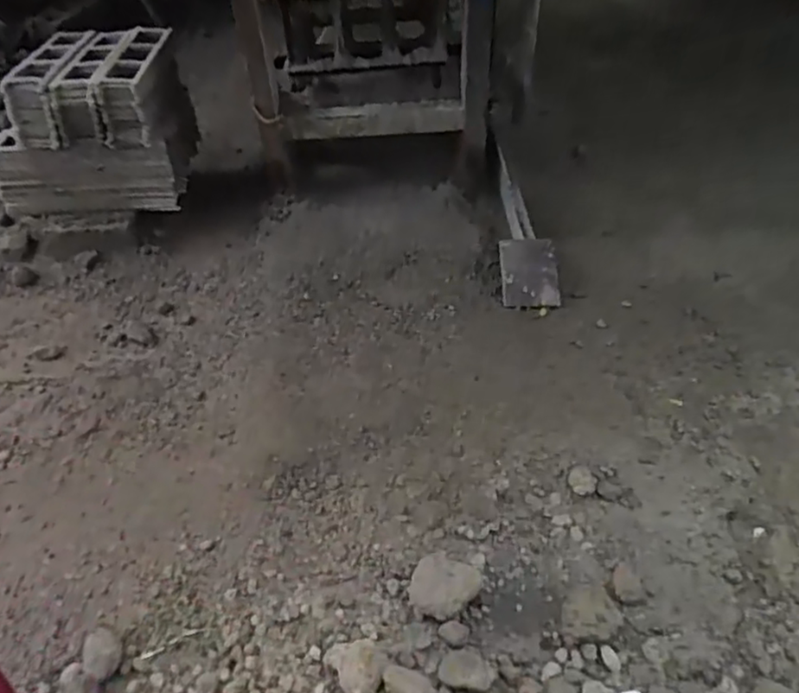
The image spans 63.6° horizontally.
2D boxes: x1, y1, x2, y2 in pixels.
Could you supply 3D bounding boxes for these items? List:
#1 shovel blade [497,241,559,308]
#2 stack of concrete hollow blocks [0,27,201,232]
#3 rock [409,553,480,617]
[{"bbox_3d":[0.267,-0.150,1.339,0.111,0.015,0.144,-4,80,4],"label":"shovel blade"},{"bbox_3d":[-0.739,-0.542,1.545,0.407,0.313,0.467,-8,44,0],"label":"stack of concrete hollow blocks"},{"bbox_3d":[0.062,0.334,0.882,0.087,0.057,0.071,13,48,20],"label":"rock"}]

